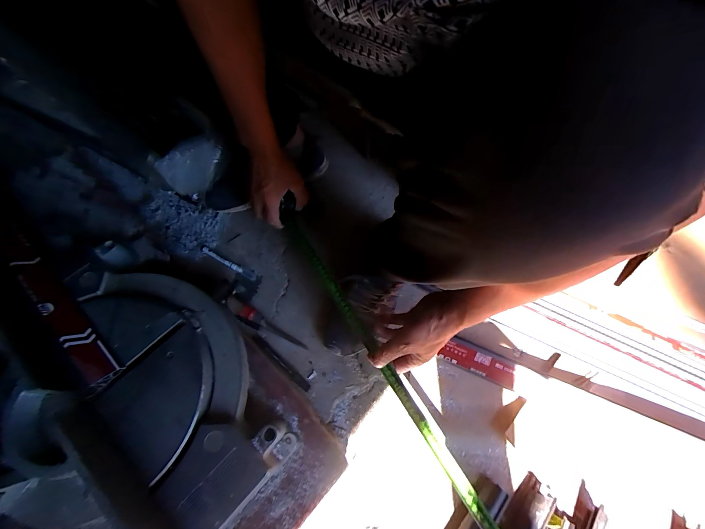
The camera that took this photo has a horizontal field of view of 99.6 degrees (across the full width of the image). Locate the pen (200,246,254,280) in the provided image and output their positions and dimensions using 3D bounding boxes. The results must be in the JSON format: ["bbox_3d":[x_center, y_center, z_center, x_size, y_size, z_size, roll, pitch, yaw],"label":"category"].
[{"bbox_3d":[-0.255,-0.006,0.606,0.136,0.014,0.016,25,66,11],"label":"pen"}]

